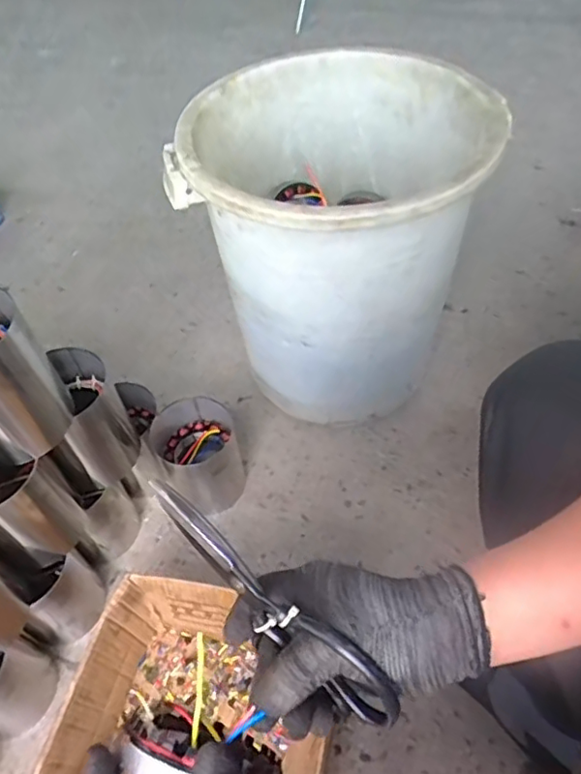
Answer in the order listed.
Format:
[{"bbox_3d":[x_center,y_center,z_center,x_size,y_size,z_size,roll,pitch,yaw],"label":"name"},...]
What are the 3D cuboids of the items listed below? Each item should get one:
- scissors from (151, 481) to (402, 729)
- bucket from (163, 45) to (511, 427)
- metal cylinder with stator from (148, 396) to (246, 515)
[{"bbox_3d":[-0.014,0.132,0.353,0.197,0.052,0.018,42,62,8],"label":"scissors"},{"bbox_3d":[0.064,-0.211,0.902,0.388,0.446,0.405,-2,53,3],"label":"bucket"},{"bbox_3d":[-0.152,0.114,0.919,0.131,0.139,0.136,-1,52,2],"label":"metal cylinder with stator"}]

